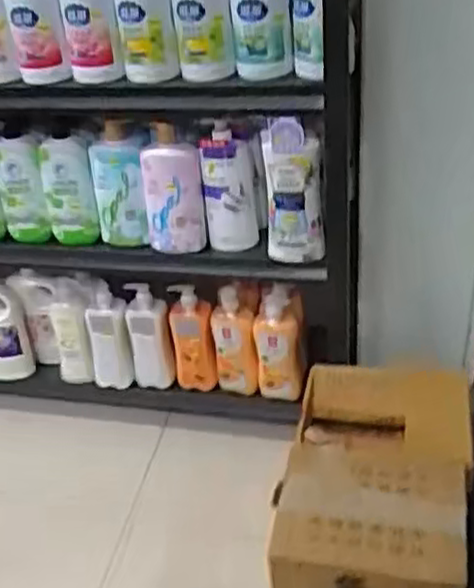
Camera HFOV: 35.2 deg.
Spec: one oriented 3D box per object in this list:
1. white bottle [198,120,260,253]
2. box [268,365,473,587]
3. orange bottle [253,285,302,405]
[{"bbox_3d":[-0.016,-0.191,1.338,0.090,0.221,0.090,-7,36,-2],"label":"white bottle"},{"bbox_3d":[0.246,0.360,1.320,0.289,0.265,0.441,5,38,14],"label":"box"},{"bbox_3d":[0.079,0.101,1.484,0.087,0.256,0.056,-4,36,2],"label":"orange bottle"}]

